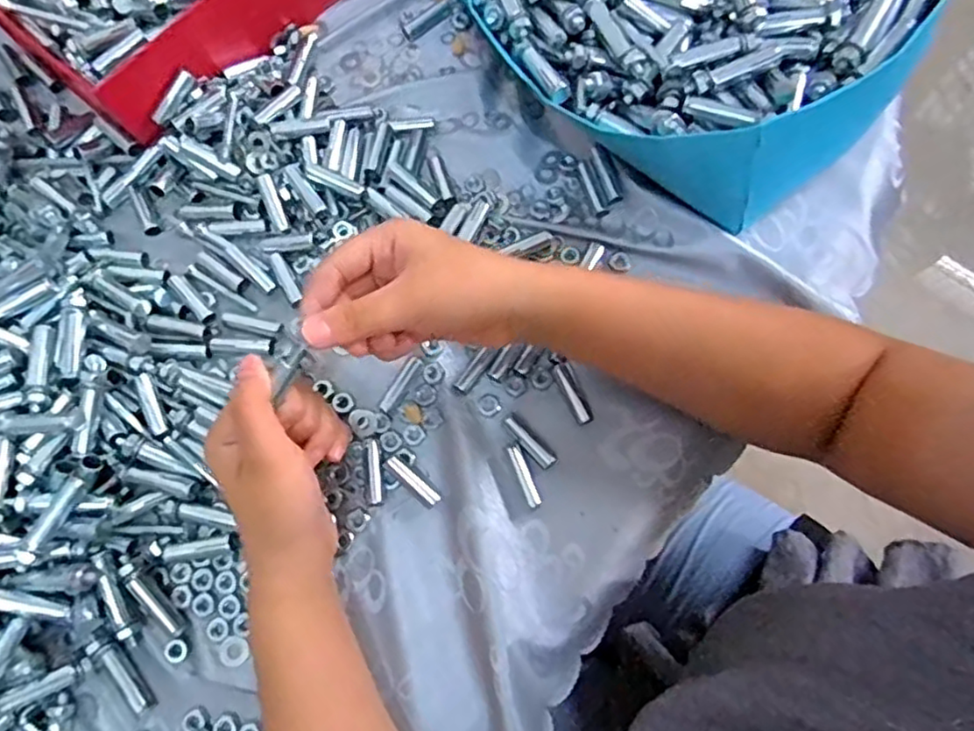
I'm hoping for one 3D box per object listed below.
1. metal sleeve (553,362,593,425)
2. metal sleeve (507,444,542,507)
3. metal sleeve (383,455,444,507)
[{"bbox_3d":[0.054,0.017,0.412,0.012,0.009,0.040,-22,75,-4],"label":"metal sleeve"},{"bbox_3d":[0.022,0.066,0.399,0.008,0.004,0.038,-20,75,-3],"label":"metal sleeve"},{"bbox_3d":[-0.044,0.069,0.397,0.038,0.011,0.011,42,80,12],"label":"metal sleeve"}]

